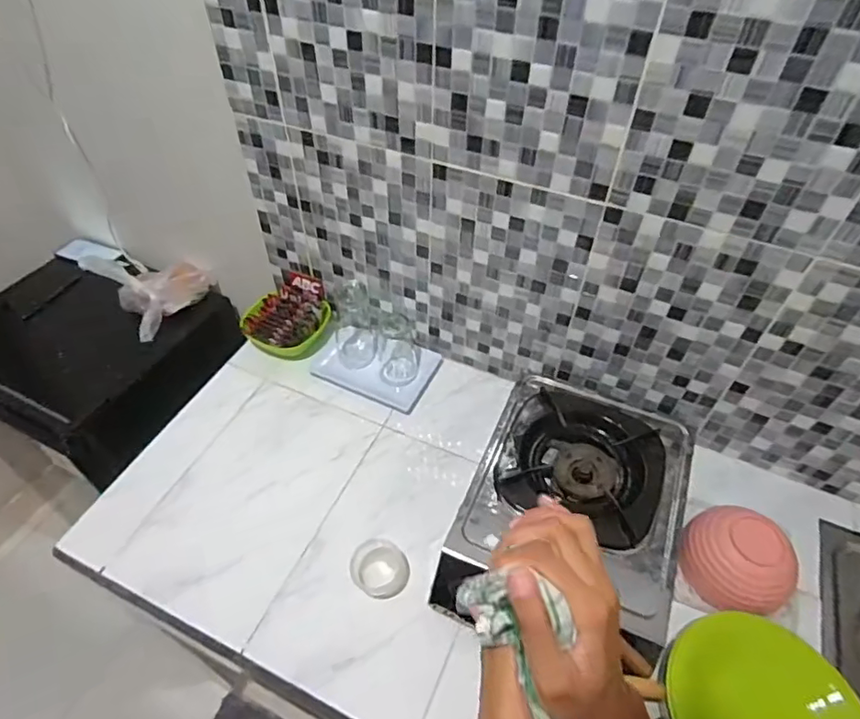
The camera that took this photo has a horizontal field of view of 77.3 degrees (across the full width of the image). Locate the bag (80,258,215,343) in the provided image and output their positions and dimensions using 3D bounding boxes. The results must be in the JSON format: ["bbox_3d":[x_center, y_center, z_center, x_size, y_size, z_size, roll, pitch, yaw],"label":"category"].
[{"bbox_3d":[-0.568,-0.160,1.117,0.196,0.119,0.144,-32,56,-26],"label":"bag"}]

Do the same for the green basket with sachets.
[{"bbox_3d":[-0.263,-0.075,1.032,0.128,0.091,0.155,31,55,24],"label":"green basket with sachets"}]

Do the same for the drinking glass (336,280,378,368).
[{"bbox_3d":[-0.138,-0.073,0.980,0.073,0.165,0.092,-8,49,-8],"label":"drinking glass"}]

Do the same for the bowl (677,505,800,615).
[{"bbox_3d":[0.413,0.265,0.725,0.115,0.092,0.138,-16,50,-15],"label":"bowl"}]

